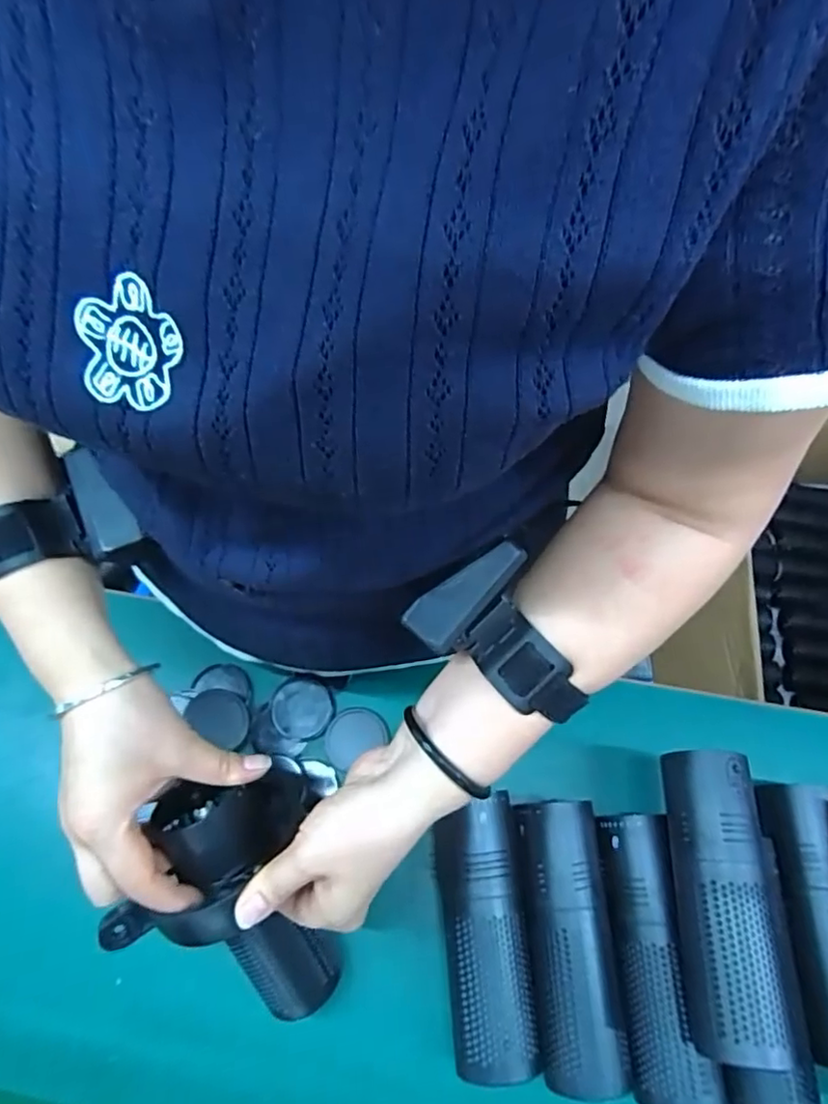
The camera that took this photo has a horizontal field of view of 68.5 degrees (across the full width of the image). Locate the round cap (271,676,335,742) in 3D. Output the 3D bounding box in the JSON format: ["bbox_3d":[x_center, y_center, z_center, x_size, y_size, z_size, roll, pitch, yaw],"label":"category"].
[{"bbox_3d":[-0.090,0.127,0.494,0.049,0.006,0.049,0,65,1],"label":"round cap"}]

